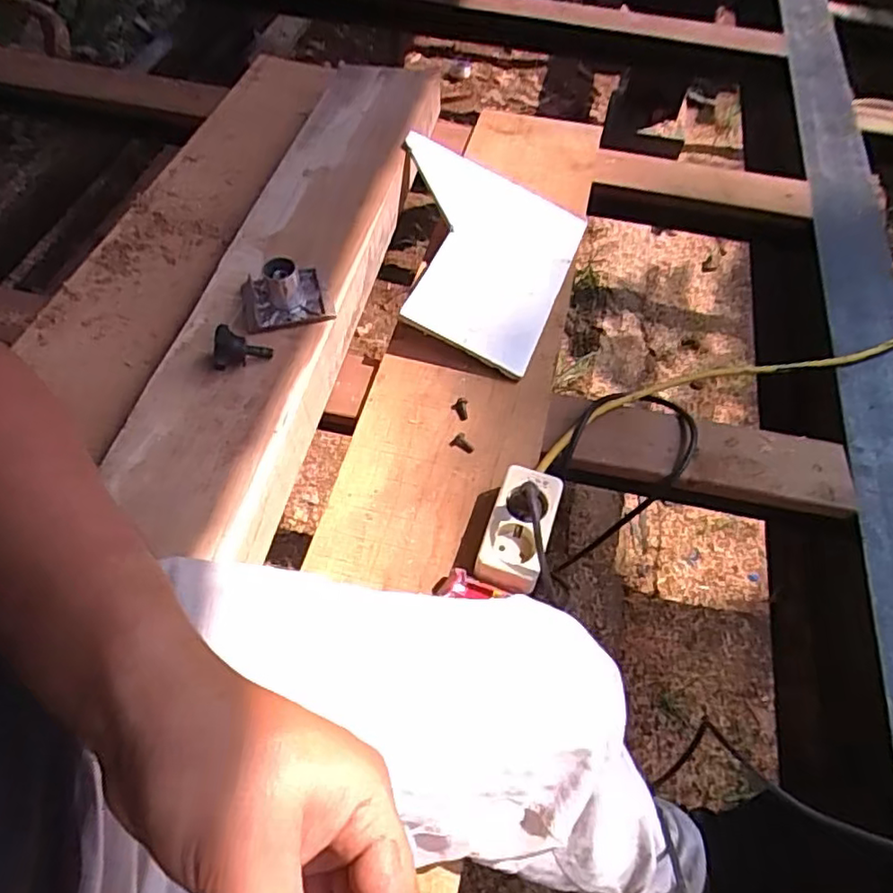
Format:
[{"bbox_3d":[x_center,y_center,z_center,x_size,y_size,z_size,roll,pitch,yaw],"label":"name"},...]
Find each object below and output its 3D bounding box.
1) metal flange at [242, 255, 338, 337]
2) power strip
[{"bbox_3d":[-0.164,-0.157,0.651,0.090,0.047,0.092,-10,58,-9],"label":"metal flange"},{"bbox_3d":[0.066,0.077,0.580,0.054,0.041,0.114,17,57,9],"label":"power strip"}]

